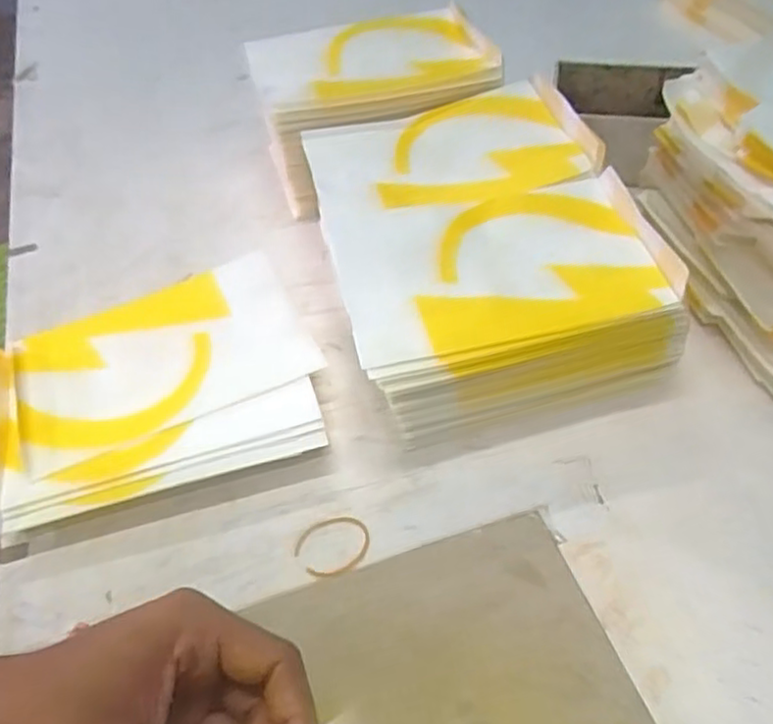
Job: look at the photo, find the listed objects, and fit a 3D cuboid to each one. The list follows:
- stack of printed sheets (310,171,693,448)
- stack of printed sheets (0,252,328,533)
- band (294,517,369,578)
[{"bbox_3d":[0.067,-0.031,0.418,0.186,0.085,0.121,-13,49,-9],"label":"stack of printed sheets"},{"bbox_3d":[-0.140,0.017,0.419,0.186,0.039,0.154,-16,49,-11],"label":"stack of printed sheets"},{"bbox_3d":[-0.029,0.097,0.363,0.039,0.004,0.032,-10,48,-6],"label":"band"}]

